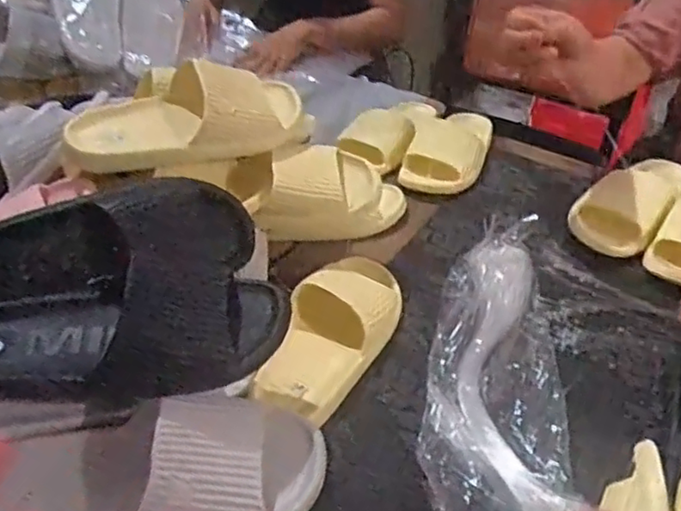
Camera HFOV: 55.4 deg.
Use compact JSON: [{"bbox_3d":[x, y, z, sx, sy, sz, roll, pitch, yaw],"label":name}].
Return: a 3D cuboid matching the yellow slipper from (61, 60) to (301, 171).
[{"bbox_3d":[-0.164,-0.152,0.686,0.252,0.071,0.104,-16,42,-19],"label":"yellow slipper"}]

